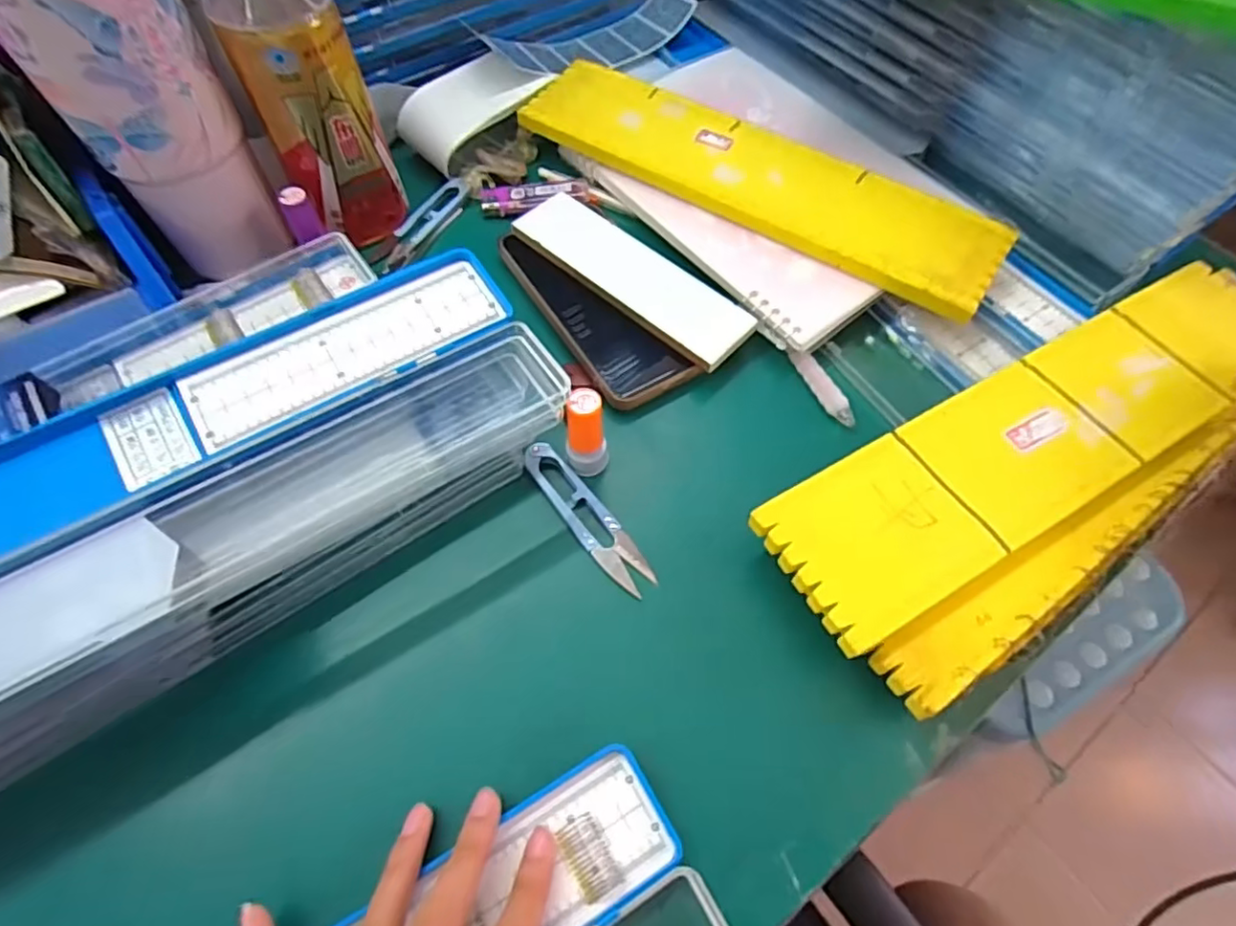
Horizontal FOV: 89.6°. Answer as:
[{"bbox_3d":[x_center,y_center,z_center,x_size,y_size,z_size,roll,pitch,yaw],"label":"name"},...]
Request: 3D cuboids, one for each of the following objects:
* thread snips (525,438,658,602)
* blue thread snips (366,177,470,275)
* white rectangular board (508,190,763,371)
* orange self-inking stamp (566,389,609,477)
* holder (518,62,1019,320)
[{"bbox_3d":[-0.017,0.029,0.338,0.022,0.007,0.101,-35,67,-19],"label":"thread snips"},{"bbox_3d":[-0.140,-0.170,0.445,0.028,0.008,0.096,23,63,11],"label":"blue thread snips"},{"bbox_3d":[0.009,-0.122,0.403,0.170,0.008,0.053,38,67,18],"label":"white rectangular board"},{"bbox_3d":[-0.017,-0.017,0.335,0.022,0.058,0.027,-1,61,-2],"label":"orange self-inking stamp"},{"bbox_3d":[0.090,-0.200,0.428,0.340,0.014,0.082,32,65,15],"label":"holder"}]

